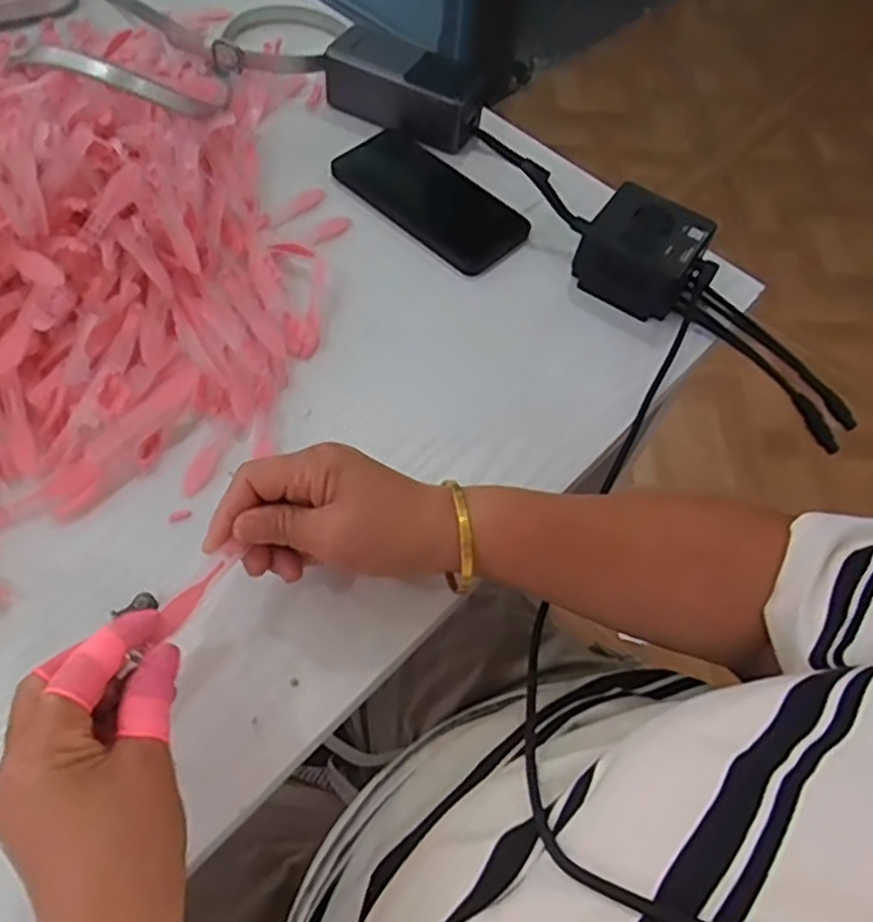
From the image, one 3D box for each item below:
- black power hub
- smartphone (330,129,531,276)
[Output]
[{"bbox_3d":[0.154,-0.156,0.538,0.078,0.053,0.072,30,60,12],"label":"black power hub"},{"bbox_3d":[-0.004,-0.208,0.570,0.148,0.009,0.078,42,66,12],"label":"smartphone"}]

